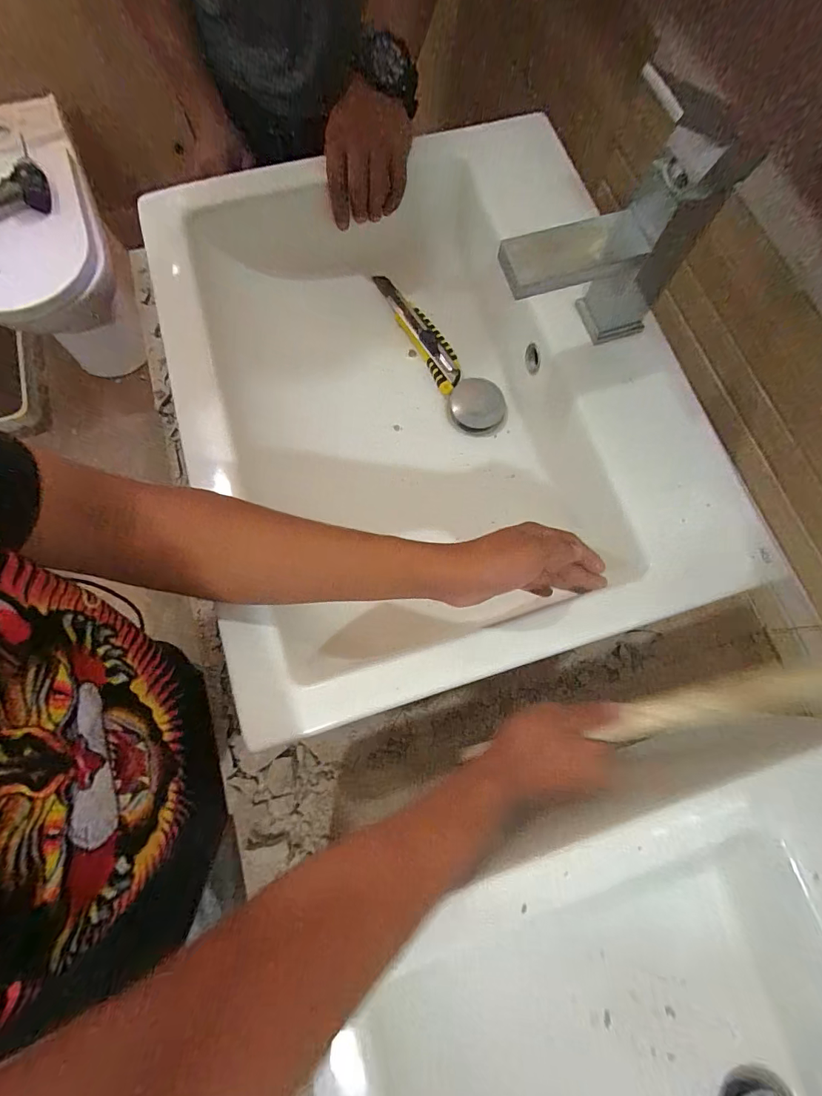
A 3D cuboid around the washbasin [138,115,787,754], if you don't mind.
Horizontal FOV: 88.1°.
[{"bbox_3d":[0.008,-0.152,0.455,0.450,0.131,0.556,-18,76,-7],"label":"washbasin"}]

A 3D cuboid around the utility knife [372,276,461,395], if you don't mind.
[{"bbox_3d":[0.010,-0.262,0.514,0.036,0.016,0.169,-29,77,-9],"label":"utility knife"}]

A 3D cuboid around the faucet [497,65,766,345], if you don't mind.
[{"bbox_3d":[0.148,-0.226,0.332,0.170,0.144,0.051,-16,75,-6],"label":"faucet"}]

